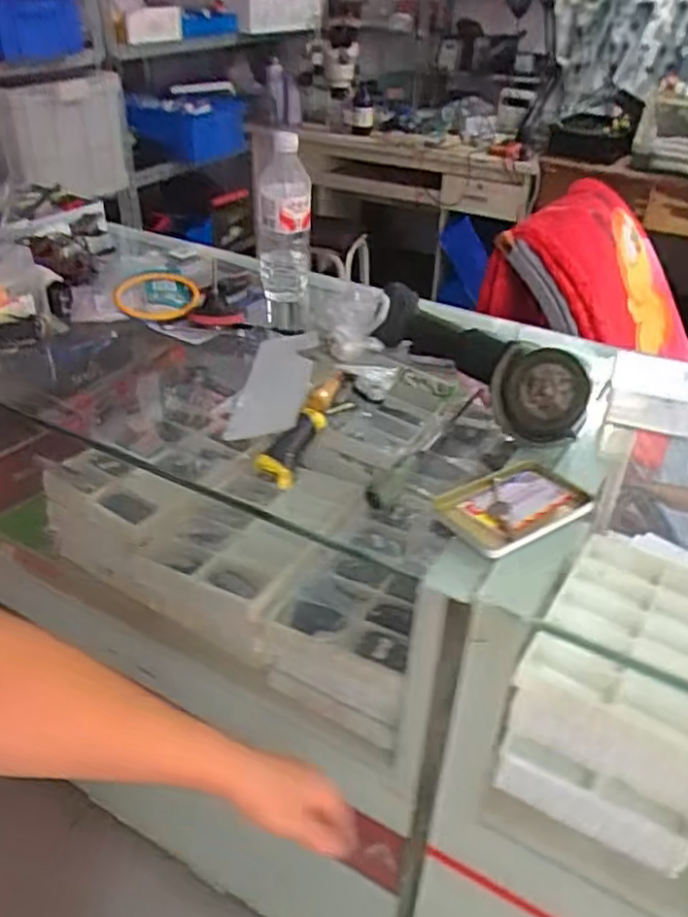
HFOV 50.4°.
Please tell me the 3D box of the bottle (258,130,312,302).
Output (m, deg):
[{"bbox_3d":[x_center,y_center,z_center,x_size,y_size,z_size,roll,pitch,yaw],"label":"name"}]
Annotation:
[{"bbox_3d":[-0.082,-0.325,1.009,0.069,0.217,0.061,-1,35,-4],"label":"bottle"}]

